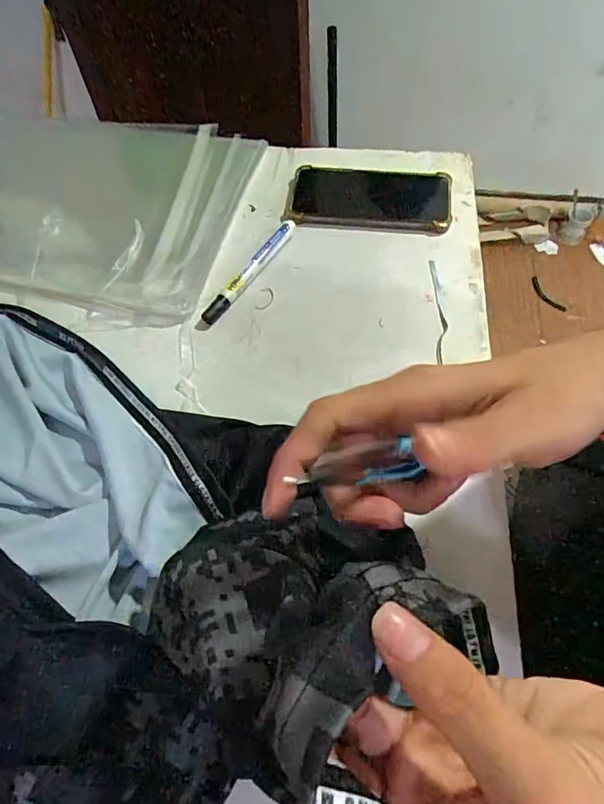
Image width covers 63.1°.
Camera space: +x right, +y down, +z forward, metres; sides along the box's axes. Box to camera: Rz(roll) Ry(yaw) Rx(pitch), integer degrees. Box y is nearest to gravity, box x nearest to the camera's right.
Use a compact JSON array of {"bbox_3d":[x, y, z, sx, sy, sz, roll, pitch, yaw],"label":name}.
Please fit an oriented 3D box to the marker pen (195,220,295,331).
[{"bbox_3d":[-0.051,-0.125,0.471,0.015,0.017,0.150,29,65,16],"label":"marker pen"}]

